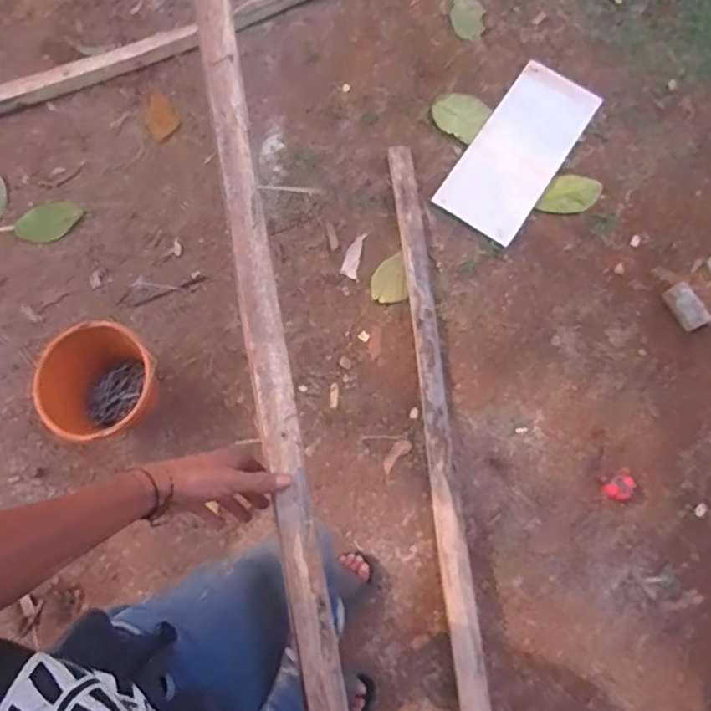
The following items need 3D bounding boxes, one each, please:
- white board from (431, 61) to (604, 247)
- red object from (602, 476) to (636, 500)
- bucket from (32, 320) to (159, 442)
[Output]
[{"bbox_3d":[0.423,-0.529,1.556,0.222,0.013,0.494,35,80,3],"label":"white board"},{"bbox_3d":[0.583,0.294,1.328,0.071,0.016,0.048,-27,76,-6],"label":"red object"},{"bbox_3d":[-0.564,0.067,1.370,0.257,0.174,0.251,0,75,2],"label":"bucket"}]

